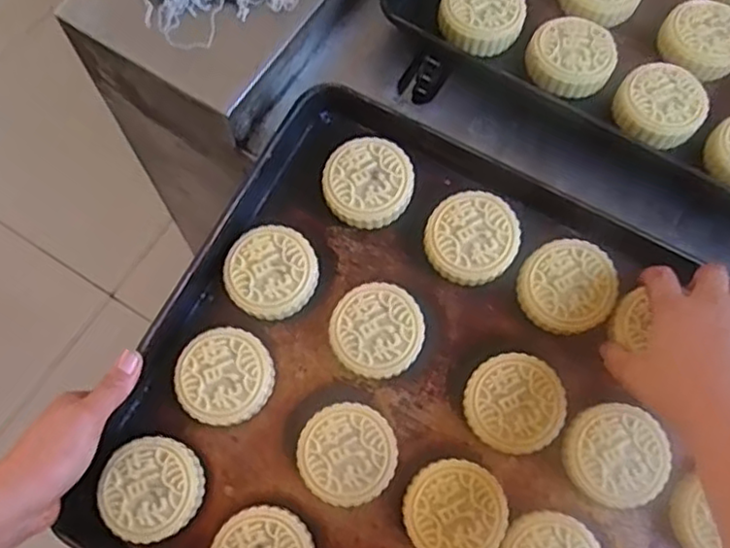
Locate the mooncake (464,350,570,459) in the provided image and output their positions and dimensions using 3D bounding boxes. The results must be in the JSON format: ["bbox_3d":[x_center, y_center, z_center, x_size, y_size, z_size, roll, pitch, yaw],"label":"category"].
[{"bbox_3d":[0.110,0.096,0.486,0.070,0.029,0.068,20,69,7],"label":"mooncake"}]

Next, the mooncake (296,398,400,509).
[{"bbox_3d":[-0.013,0.132,0.480,0.069,0.028,0.069,0,68,-1],"label":"mooncake"}]

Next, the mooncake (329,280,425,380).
[{"bbox_3d":[0.009,0.045,0.501,0.068,0.030,0.069,0,68,-1],"label":"mooncake"}]

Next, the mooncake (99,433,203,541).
[{"bbox_3d":[-0.153,0.153,0.469,0.068,0.018,0.070,0,68,-1],"label":"mooncake"}]

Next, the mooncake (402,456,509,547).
[{"bbox_3d":[0.063,0.170,0.468,0.070,0.028,0.068,26,70,9],"label":"mooncake"}]

